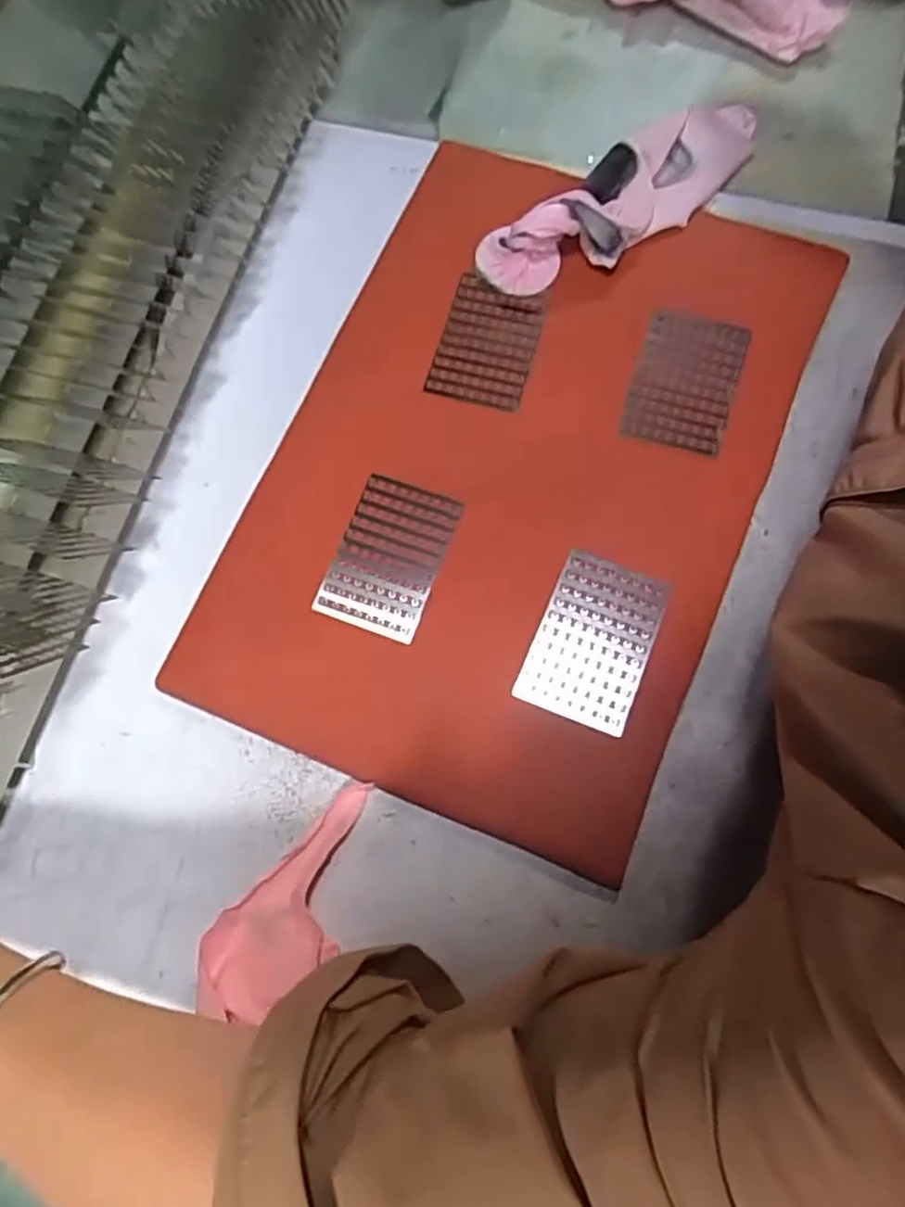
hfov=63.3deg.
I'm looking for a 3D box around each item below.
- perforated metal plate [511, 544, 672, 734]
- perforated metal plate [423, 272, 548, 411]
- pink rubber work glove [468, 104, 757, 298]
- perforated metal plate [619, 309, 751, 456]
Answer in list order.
[{"bbox_3d":[0.074,0.018,0.385,0.057,0.004,0.086,21,77,9],"label":"perforated metal plate"},{"bbox_3d":[0.021,-0.155,0.436,0.056,0.006,0.077,15,78,8],"label":"perforated metal plate"},{"bbox_3d":[0.110,-0.251,0.438,0.200,0.033,0.062,-36,75,-7],"label":"pink rubber work glove"},{"bbox_3d":[0.133,-0.129,0.421,0.057,0.006,0.085,19,76,8],"label":"perforated metal plate"}]

